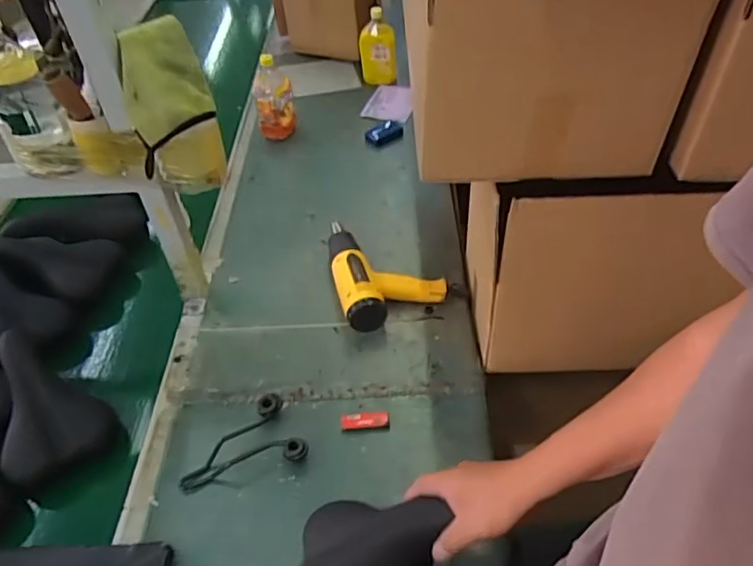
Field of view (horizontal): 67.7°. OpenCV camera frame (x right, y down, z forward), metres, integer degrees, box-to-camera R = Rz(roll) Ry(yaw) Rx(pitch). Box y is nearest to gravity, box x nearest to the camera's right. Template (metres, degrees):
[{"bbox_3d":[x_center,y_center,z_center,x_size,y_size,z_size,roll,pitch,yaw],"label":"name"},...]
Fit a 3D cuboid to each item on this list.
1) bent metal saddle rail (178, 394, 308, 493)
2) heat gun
[{"bbox_3d":[-0.207,0.242,0.828,0.178,0.028,0.118,-24,49,-19],"label":"bent metal saddle rail"},{"bbox_3d":[0.012,-0.035,1.055,0.198,0.070,0.249,-13,47,-10],"label":"heat gun"}]

